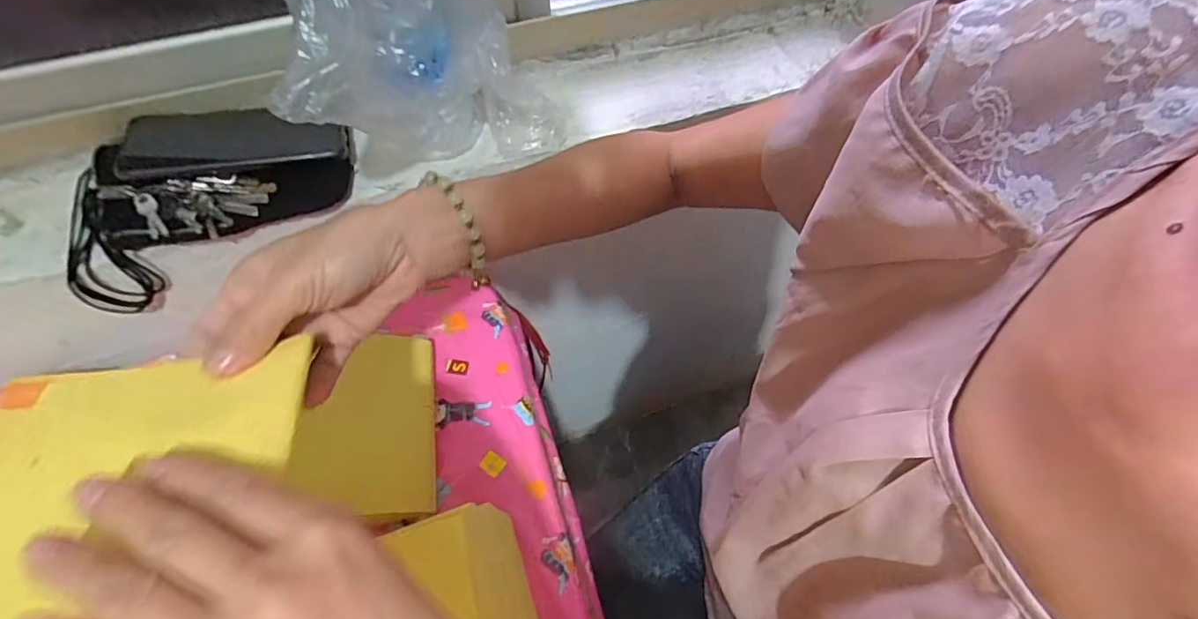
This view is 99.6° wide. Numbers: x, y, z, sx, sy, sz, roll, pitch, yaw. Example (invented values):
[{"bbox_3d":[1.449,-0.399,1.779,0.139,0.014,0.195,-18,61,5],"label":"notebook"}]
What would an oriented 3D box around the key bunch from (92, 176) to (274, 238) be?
[{"bbox_3d":[-0.341,-0.084,0.426,0.116,0.027,0.048,-8,59,-19],"label":"key bunch"}]

